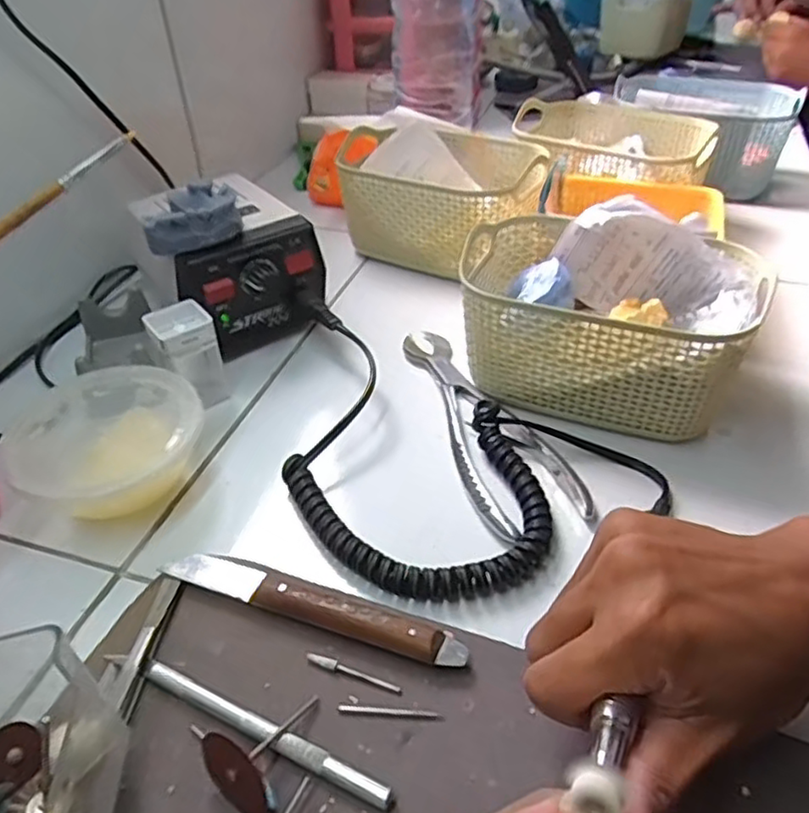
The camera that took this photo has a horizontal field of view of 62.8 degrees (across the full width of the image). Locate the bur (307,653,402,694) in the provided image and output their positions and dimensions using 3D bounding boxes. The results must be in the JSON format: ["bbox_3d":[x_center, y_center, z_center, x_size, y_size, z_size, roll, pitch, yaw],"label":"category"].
[{"bbox_3d":[-0.022,0.114,0.287,0.044,0.004,0.005,11,42,18],"label":"bur"}]

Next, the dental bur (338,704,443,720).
[{"bbox_3d":[-0.006,0.125,0.274,0.043,0.004,0.004,1,40,7],"label":"dental bur"}]

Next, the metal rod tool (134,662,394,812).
[{"bbox_3d":[-0.059,0.130,0.268,0.120,0.007,0.009,16,43,21],"label":"metal rod tool"}]

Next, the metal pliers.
[{"bbox_3d":[0.043,0.004,0.414,0.058,0.008,0.195,-14,41,-13],"label":"metal pliers"}]

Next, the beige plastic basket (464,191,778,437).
[{"bbox_3d":[0.123,-0.055,0.417,0.169,0.090,0.118,15,43,20],"label":"beige plastic basket"}]

